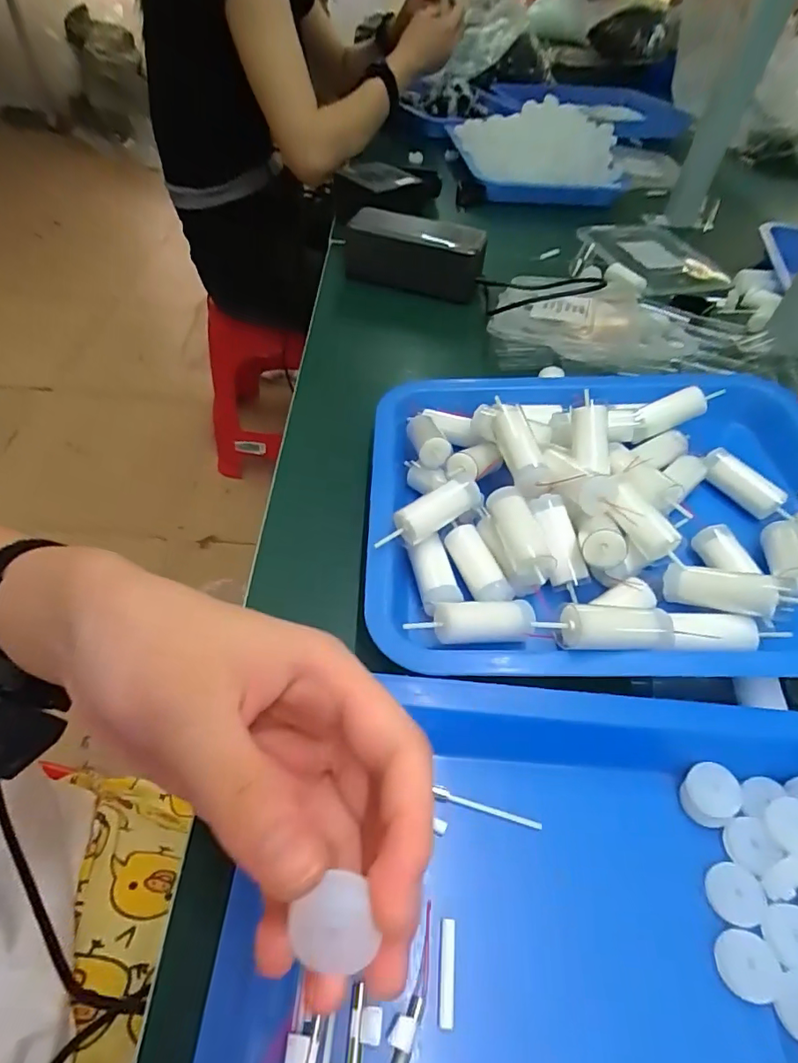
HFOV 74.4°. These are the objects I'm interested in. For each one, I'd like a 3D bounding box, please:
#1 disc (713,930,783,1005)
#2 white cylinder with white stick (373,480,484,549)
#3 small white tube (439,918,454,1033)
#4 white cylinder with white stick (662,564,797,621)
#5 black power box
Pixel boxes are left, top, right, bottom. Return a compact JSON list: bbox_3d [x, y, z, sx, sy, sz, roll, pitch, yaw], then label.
[{"bbox_3d":[0.130,0.161,0.194,0.020,0.004,0.020,2,51,-3],"label":"disc"},{"bbox_3d":[0.016,-0.007,0.292,0.067,0.022,0.020,-23,56,-22],"label":"white cylinder with white stick"},{"bbox_3d":[0.017,0.158,0.189,0.005,0.005,0.030,6,51,0],"label":"small white tube"},{"bbox_3d":[0.168,0.031,0.260,0.064,0.016,0.015,7,44,31],"label":"white cylinder with white stick"},{"bbox_3d":[0.016,-0.271,0.520,0.132,0.061,0.047,14,51,7],"label":"black power box"}]

